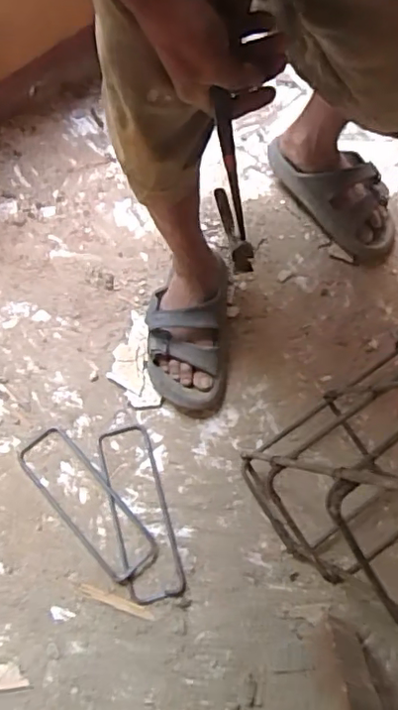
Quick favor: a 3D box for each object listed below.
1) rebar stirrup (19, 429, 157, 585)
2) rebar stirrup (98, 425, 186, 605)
[{"bbox_3d":[-0.159,0.209,0.814,0.075,0.008,0.247,-40,74,-16],"label":"rebar stirrup"},{"bbox_3d":[-0.085,0.218,0.809,0.077,0.011,0.244,-14,68,-7],"label":"rebar stirrup"}]

